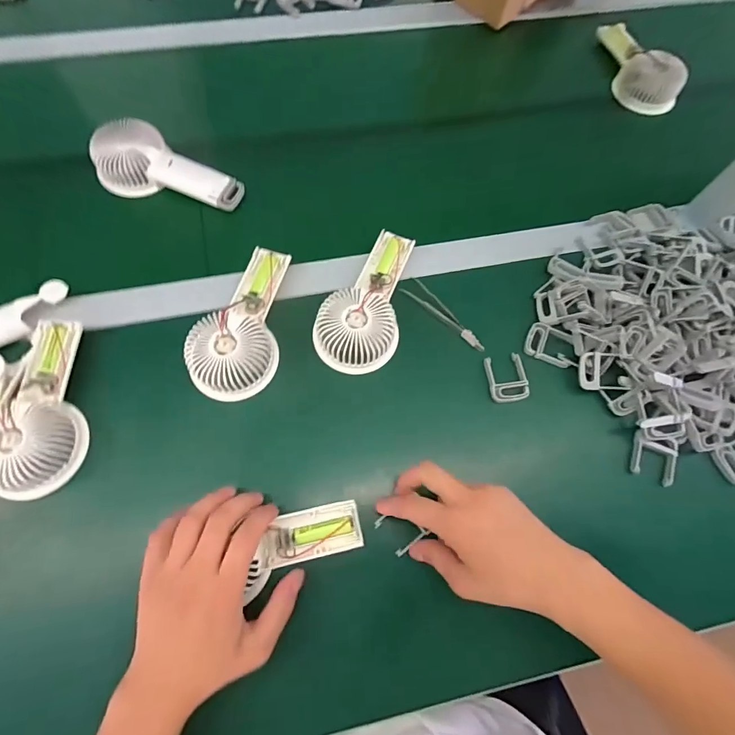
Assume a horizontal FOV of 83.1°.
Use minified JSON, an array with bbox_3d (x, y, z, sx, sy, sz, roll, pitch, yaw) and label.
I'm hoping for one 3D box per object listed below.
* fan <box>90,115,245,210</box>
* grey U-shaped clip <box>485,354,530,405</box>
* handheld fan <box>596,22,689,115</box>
[{"bbox_3d":[-0.234,-0.227,0.482,0.159,0.053,0.075,26,70,7],"label":"fan"},{"bbox_3d":[0.144,0.011,0.427,0.040,0.010,0.051,-9,68,-3],"label":"grey U-shaped clip"},{"bbox_3d":[0.395,-0.447,0.604,0.069,0.050,0.157,-7,70,-5],"label":"handheld fan"}]

